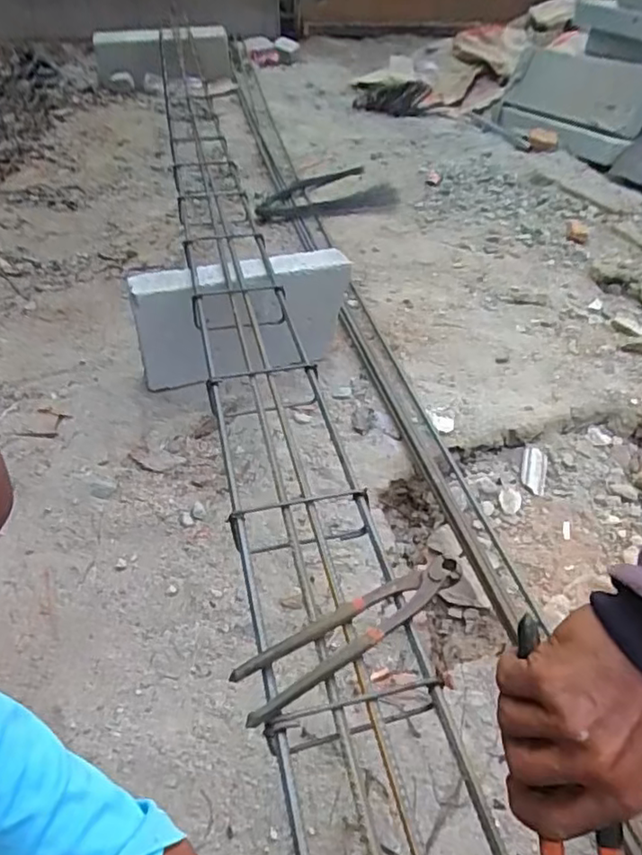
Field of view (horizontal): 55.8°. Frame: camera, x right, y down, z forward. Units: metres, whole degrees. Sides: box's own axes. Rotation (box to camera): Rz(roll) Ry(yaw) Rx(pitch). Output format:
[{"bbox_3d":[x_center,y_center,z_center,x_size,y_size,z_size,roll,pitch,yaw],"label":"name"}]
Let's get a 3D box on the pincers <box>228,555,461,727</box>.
[{"bbox_3d":[0.030,0.169,0.518,0.222,0.014,0.045,-25,49,-27],"label":"pincers"}]

